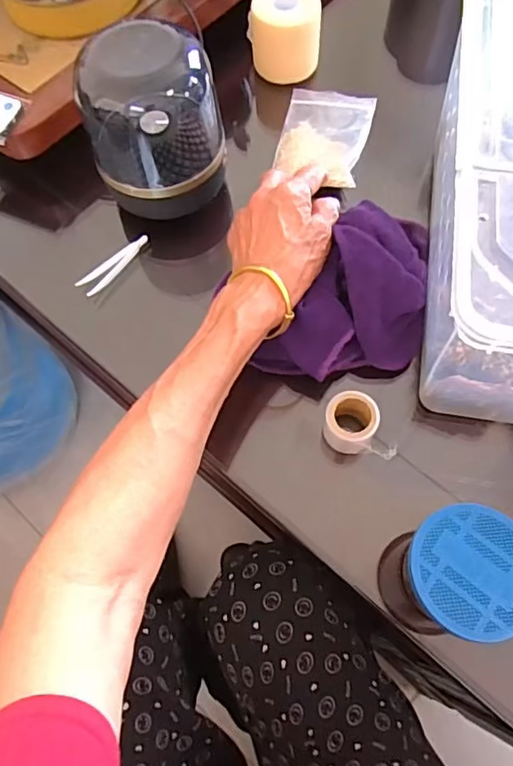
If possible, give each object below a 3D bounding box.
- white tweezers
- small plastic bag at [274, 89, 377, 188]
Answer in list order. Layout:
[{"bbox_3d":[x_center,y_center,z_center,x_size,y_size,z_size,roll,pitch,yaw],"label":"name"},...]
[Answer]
[{"bbox_3d":[-0.119,-0.100,0.452,0.071,0.010,0.016,-43,71,-14],"label":"white tweezers"},{"bbox_3d":[0.062,-0.233,0.493,0.080,0.023,0.119,12,68,8],"label":"small plastic bag"}]

